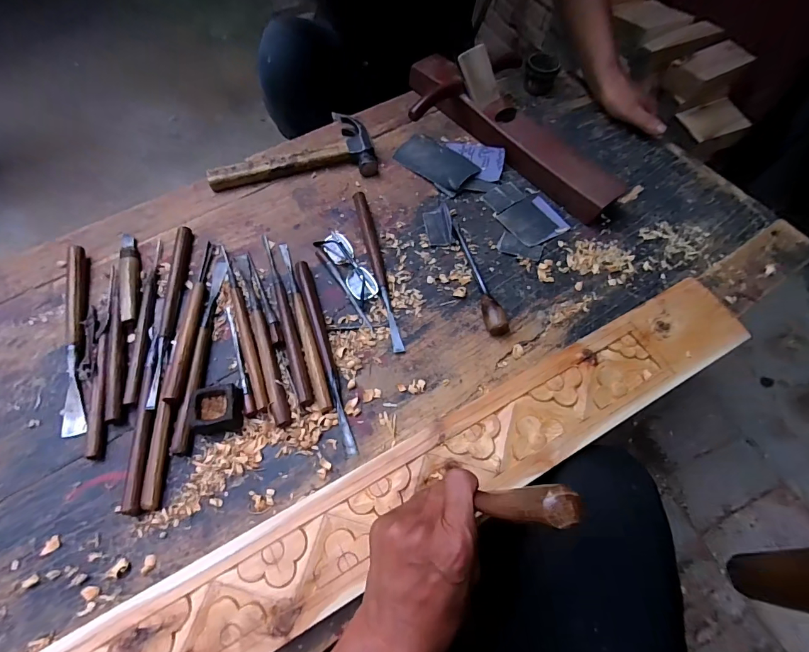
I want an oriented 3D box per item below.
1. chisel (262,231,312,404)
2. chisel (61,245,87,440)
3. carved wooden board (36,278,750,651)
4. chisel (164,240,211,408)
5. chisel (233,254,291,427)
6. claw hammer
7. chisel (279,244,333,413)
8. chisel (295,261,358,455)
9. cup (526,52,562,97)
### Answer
[{"bbox_3d":[-0.149,-0.019,0.518,0.017,0.014,0.249,-17,66,-9],"label":"chisel"},{"bbox_3d":[-0.402,0.009,0.503,0.028,0.013,0.247,-16,66,-9],"label":"chisel"},{"bbox_3d":[-0.014,0.181,0.414,0.908,0.034,0.108,-26,68,-13],"label":"carved wooden board"},{"bbox_3d":[-0.262,-0.015,0.513,0.019,0.015,0.220,0,64,-2],"label":"chisel"},{"bbox_3d":[-0.176,0.005,0.505,0.018,0.014,0.244,-19,66,-10],"label":"chisel"},{"bbox_3d":[-0.172,-0.270,0.640,0.245,0.025,0.124,-11,65,-7],"label":"claw hammer"},{"bbox_3d":[-0.125,-0.011,0.515,0.015,0.015,0.245,-16,66,-9],"label":"chisel"},{"bbox_3d":[-0.096,0.027,0.502,0.018,0.014,0.253,-17,66,-9],"label":"chisel"},{"bbox_3d":[0.234,-0.431,0.713,0.053,0.046,0.047,16,65,6],"label":"cup"}]

